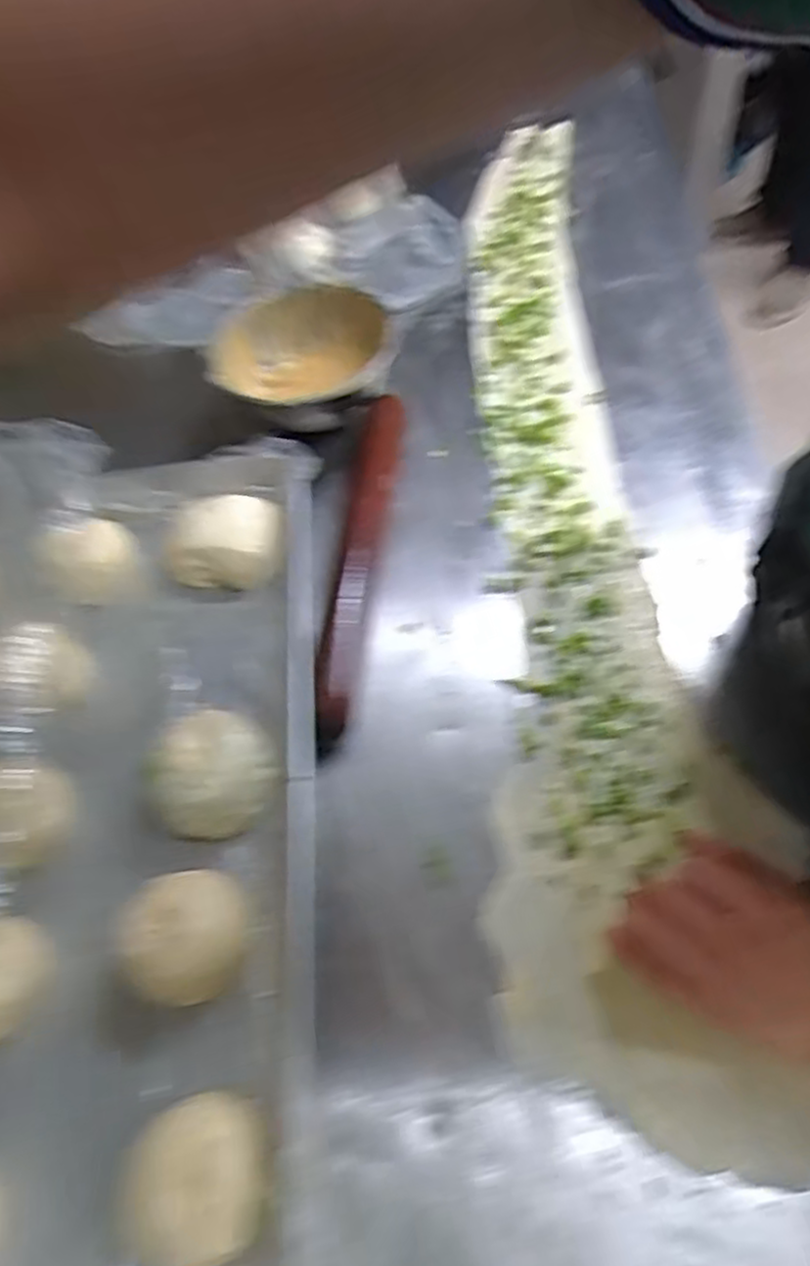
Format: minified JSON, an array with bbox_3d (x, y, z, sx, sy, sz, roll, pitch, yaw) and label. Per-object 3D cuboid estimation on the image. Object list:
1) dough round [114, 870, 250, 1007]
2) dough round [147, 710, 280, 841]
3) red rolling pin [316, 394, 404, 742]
[{"bbox_3d":[-0.126,0.172,0.445,0.069,0.040,0.068,-12,56,-1],"label":"dough round"},{"bbox_3d":[-0.125,0.086,0.498,0.076,0.044,0.076,-17,56,-4],"label":"dough round"},{"bbox_3d":[-0.035,-0.067,0.613,0.038,0.028,0.316,0,56,8],"label":"red rolling pin"}]

